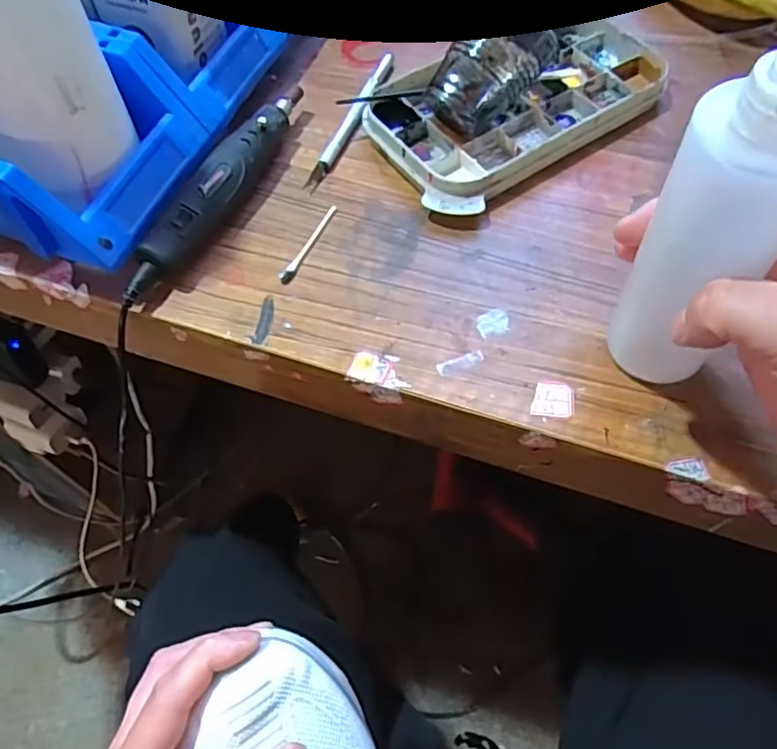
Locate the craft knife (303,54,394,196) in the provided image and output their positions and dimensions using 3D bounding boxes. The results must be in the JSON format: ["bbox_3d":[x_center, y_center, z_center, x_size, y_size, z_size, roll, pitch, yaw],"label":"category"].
[{"bbox_3d":[-0.023,-0.167,0.401,0.013,0.011,0.132,20,63,11],"label":"craft knife"}]

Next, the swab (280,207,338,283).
[{"bbox_3d":[-0.045,-0.075,0.352,0.006,0.005,0.061,21,63,12],"label":"swab"}]

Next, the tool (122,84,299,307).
[{"bbox_3d":[-0.095,-0.108,0.357,0.025,0.030,0.173,22,63,12],"label":"tool"}]

